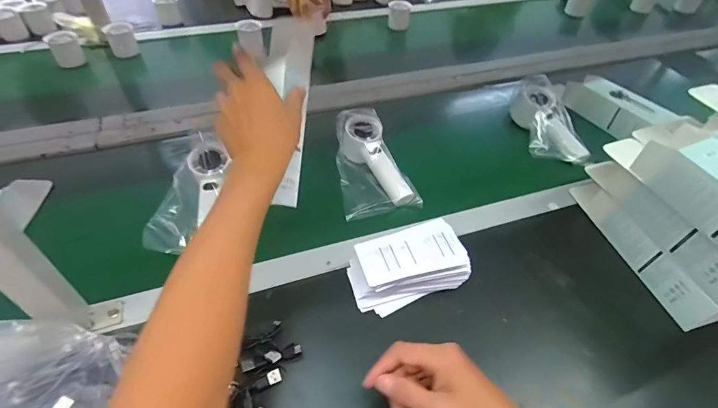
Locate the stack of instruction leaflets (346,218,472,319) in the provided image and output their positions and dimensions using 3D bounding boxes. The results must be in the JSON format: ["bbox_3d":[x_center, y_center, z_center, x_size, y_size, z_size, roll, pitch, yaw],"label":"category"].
[{"bbox_3d":[0.057,0.072,0.459,0.127,0.050,0.075,-17,50,-17],"label":"stack of instruction leaflets"}]

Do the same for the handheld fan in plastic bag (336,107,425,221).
[{"bbox_3d":[0.020,-0.067,0.585,0.107,0.069,0.158,-9,49,-11],"label":"handheld fan in plastic bag"}]

